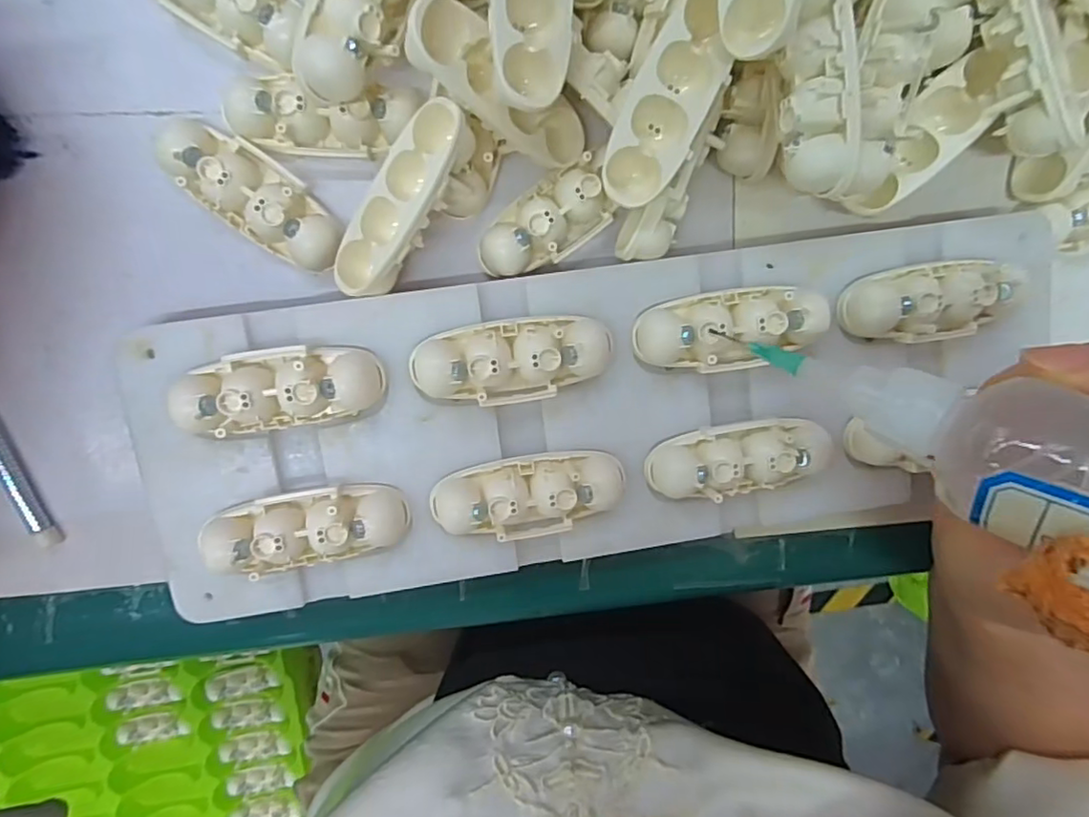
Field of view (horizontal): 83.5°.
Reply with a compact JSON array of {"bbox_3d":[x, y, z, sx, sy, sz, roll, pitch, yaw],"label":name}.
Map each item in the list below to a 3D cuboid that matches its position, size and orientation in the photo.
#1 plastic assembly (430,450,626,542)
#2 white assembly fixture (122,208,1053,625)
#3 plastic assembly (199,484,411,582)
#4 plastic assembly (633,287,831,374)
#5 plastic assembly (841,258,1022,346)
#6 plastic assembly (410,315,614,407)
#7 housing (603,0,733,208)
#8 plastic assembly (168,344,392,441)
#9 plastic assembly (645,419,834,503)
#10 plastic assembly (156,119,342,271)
[{"bbox_3d":[-0.004,0.030,0.201,0.062,0.017,0.026,-8,100,-5],"label":"plastic assembly"},{"bbox_3d":[0.025,0.003,0.209,0.299,0.036,0.101,-8,100,-5],"label":"white assembly fixture"},{"bbox_3d":[-0.075,0.039,0.195,0.060,0.016,0.024,-6,100,-6],"label":"plastic assembly"},{"bbox_3d":[0.060,-0.026,0.199,0.058,0.018,0.025,-11,101,-5],"label":"plastic assembly"},{"bbox_3d":[0.130,-0.036,0.206,0.056,0.013,0.026,-5,100,-6],"label":"plastic assembly"},{"bbox_3d":[-0.010,-0.015,0.194,0.062,0.016,0.026,-7,100,-6],"label":"plastic assembly"},{"bbox_3d":[0.037,-0.092,0.184,0.024,0.017,0.060,21,109,-7],"label":"housing"},{"bbox_3d":[-0.080,-0.006,0.187,0.059,0.017,0.024,-4,100,-6],"label":"plastic assembly"},{"bbox_3d":[0.066,0.018,0.208,0.059,0.015,0.023,-10,101,-5],"label":"plastic assembly"},{"bbox_3d":[-0.092,-0.068,0.195,0.059,0.018,0.024,37,94,-11],"label":"plastic assembly"}]

